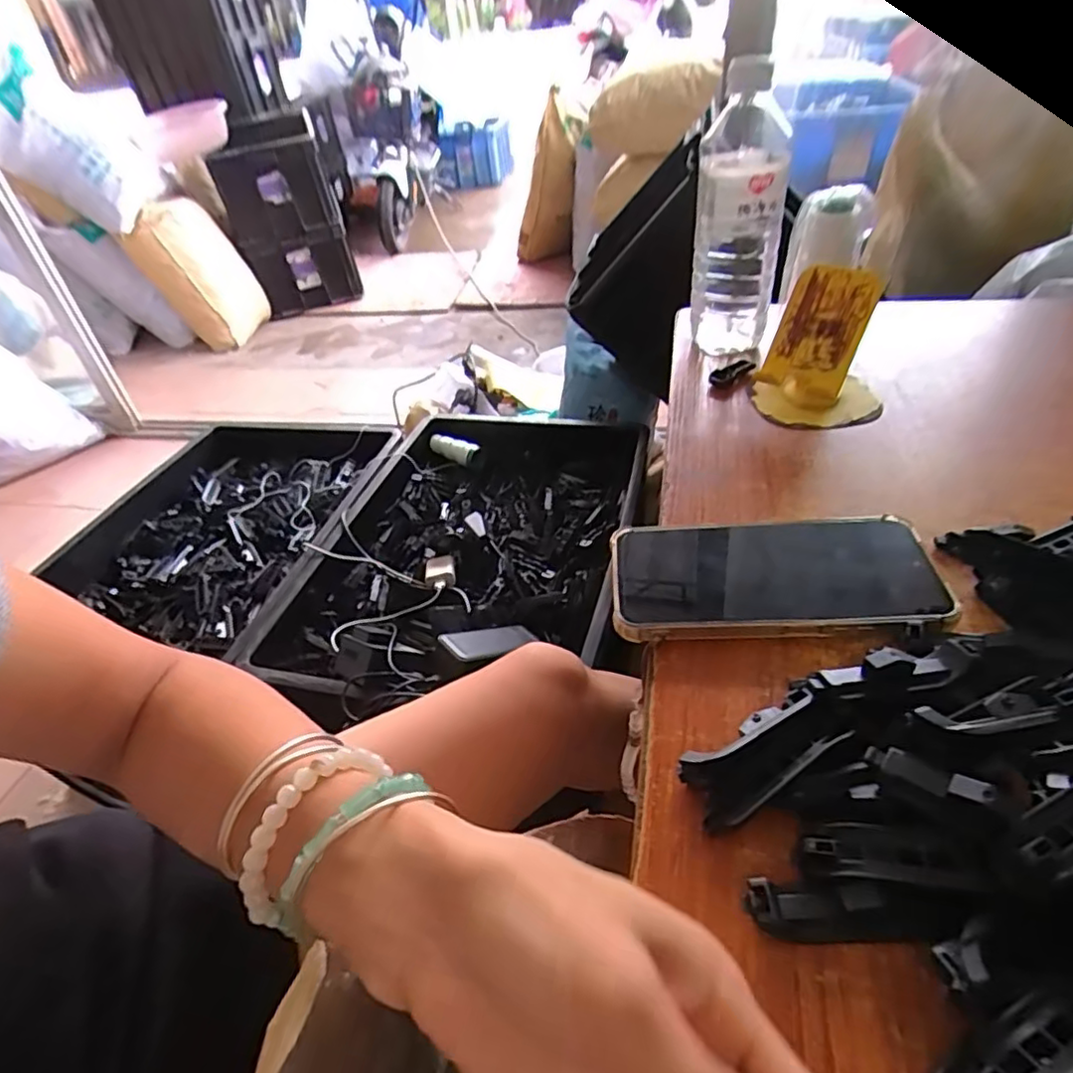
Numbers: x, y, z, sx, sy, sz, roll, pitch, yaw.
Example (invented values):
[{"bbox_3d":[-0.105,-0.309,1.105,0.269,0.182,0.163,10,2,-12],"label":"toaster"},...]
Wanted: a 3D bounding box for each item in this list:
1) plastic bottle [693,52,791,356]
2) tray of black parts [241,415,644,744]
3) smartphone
[{"bbox_3d":[0.169,-0.259,0.516,0.064,0.213,0.072,4,42,14],"label":"plastic bottle"},{"bbox_3d":[-0.080,-0.020,0.909,0.415,0.078,0.526,5,42,15],"label":"tray of black parts"},{"bbox_3d":[0.126,0.021,0.338,0.165,0.013,0.080,-1,39,7],"label":"smartphone"}]

